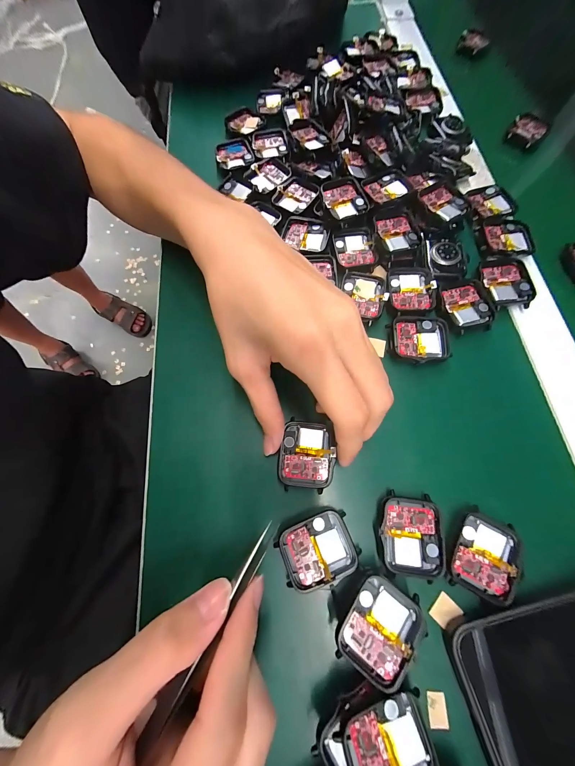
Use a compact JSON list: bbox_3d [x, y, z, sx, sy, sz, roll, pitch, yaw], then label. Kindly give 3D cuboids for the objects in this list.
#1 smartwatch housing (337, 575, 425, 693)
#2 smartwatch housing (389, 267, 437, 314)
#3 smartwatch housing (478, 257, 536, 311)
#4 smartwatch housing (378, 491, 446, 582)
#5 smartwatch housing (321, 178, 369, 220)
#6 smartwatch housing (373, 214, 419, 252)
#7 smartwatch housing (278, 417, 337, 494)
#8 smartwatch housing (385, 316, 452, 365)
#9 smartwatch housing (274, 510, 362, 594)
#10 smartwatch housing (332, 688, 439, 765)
[{"bbox_3d":[0.051,0.135,0.144,0.036,0.014,0.043,37,76,11],"label":"smartwatch housing"},{"bbox_3d":[0.104,-0.078,0.218,0.036,0.007,0.043,3,72,1],"label":"smartwatch housing"},{"bbox_3d":[0.183,-0.084,0.217,0.039,0.005,0.047,2,72,0],"label":"smartwatch housing"},{"bbox_3d":[0.077,0.096,0.165,0.037,0.010,0.045,7,72,2],"label":"smartwatch housing"},{"bbox_3d":[0.051,-0.166,0.238,0.037,0.012,0.040,-14,73,-5],"label":"smartwatch housing"},{"bbox_3d":[0.095,-0.130,0.227,0.033,0.008,0.037,-15,73,-5],"label":"smartwatch housing"},{"bbox_3d":[0.014,0.049,0.179,0.036,0.009,0.044,8,72,2],"label":"smartwatch housing"},{"bbox_3d":[0.104,-0.034,0.205,0.045,0.007,0.039,4,72,1],"label":"smartwatch housing"},{"bbox_3d":[0.019,0.104,0.162,0.046,0.007,0.037,-23,74,-7],"label":"smartwatch housing"},{"bbox_3d":[0.050,0.181,0.129,0.044,0.016,0.035,-16,73,-5],"label":"smartwatch housing"}]

